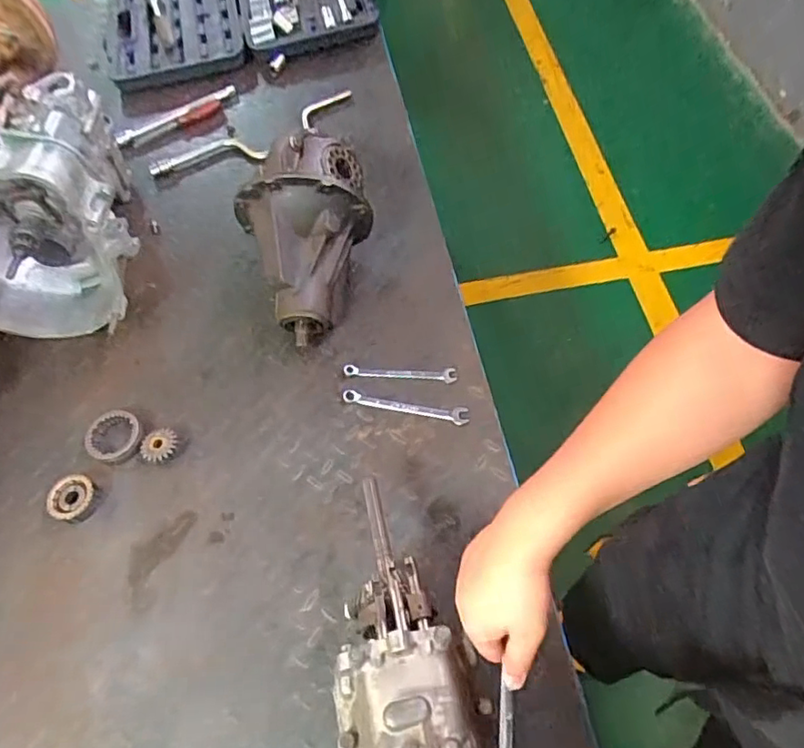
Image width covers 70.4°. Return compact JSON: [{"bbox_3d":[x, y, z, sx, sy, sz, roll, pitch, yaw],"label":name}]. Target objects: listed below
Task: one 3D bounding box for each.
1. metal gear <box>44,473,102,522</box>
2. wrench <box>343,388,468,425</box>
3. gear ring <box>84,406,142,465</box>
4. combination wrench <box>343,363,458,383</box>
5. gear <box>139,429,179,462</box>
[{"bbox_3d":[-0.419,0.160,0.729,0.061,0.021,0.058,-2,60,3],"label":"metal gear"},{"bbox_3d":[0.004,0.043,0.772,0.171,0.008,0.023,9,61,9],"label":"wrench"},{"bbox_3d":[-0.392,0.081,0.770,0.085,0.015,0.077,7,61,8],"label":"gear ring"},{"bbox_3d":[-0.003,-0.002,0.797,0.155,0.008,0.021,2,61,5],"label":"combination wrench"},{"bbox_3d":[-0.325,0.095,0.761,0.048,0.018,0.046,-2,60,3],"label":"gear"}]

